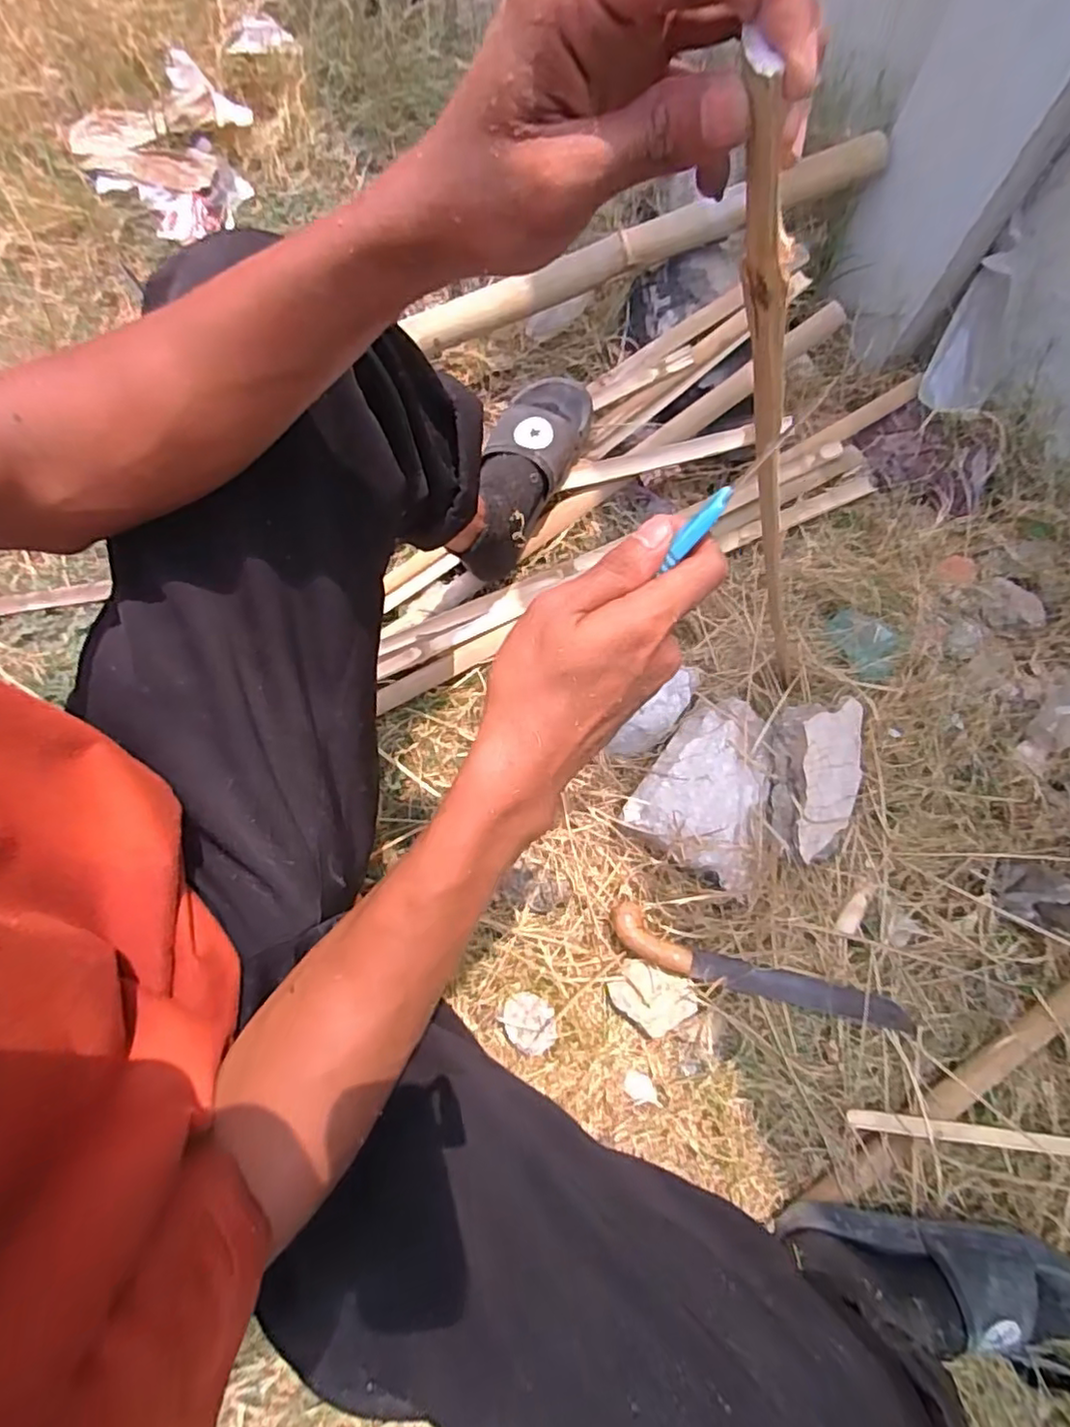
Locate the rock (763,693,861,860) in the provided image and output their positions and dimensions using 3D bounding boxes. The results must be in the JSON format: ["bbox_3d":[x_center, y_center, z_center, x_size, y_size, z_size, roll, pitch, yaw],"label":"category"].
[{"bbox_3d":[0.313,0.069,0.694,0.133,0.048,0.179,10,87,-30],"label":"rock"}]

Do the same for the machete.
[{"bbox_3d":[0.235,0.279,0.665,0.319,0.020,0.051,20,72,5],"label":"machete"}]

